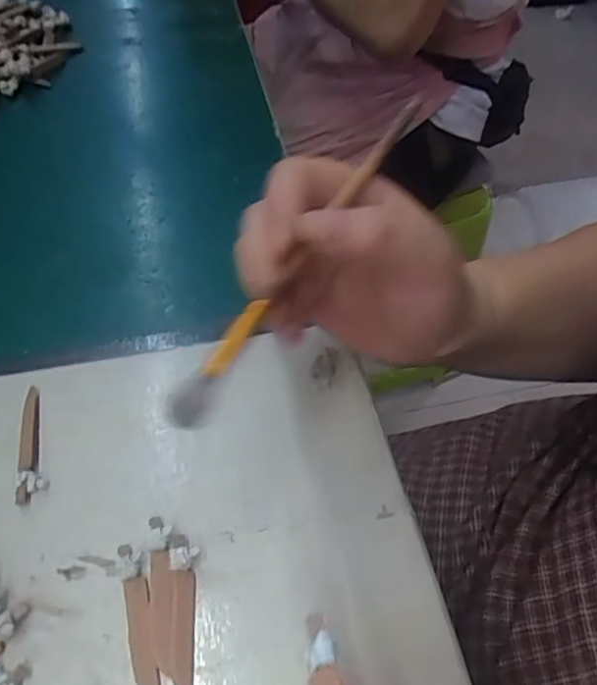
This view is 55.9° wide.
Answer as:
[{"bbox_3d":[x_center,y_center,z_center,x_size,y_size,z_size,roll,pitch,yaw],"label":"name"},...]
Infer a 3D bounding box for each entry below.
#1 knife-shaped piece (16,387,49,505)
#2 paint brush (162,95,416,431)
[{"bbox_3d":[-0.125,0.046,0.264,0.012,0.006,0.058,-10,54,-7],"label":"knife-shaped piece"},{"bbox_3d":[0.004,-0.039,0.210,0.011,0.010,0.168,26,66,18],"label":"paint brush"}]

